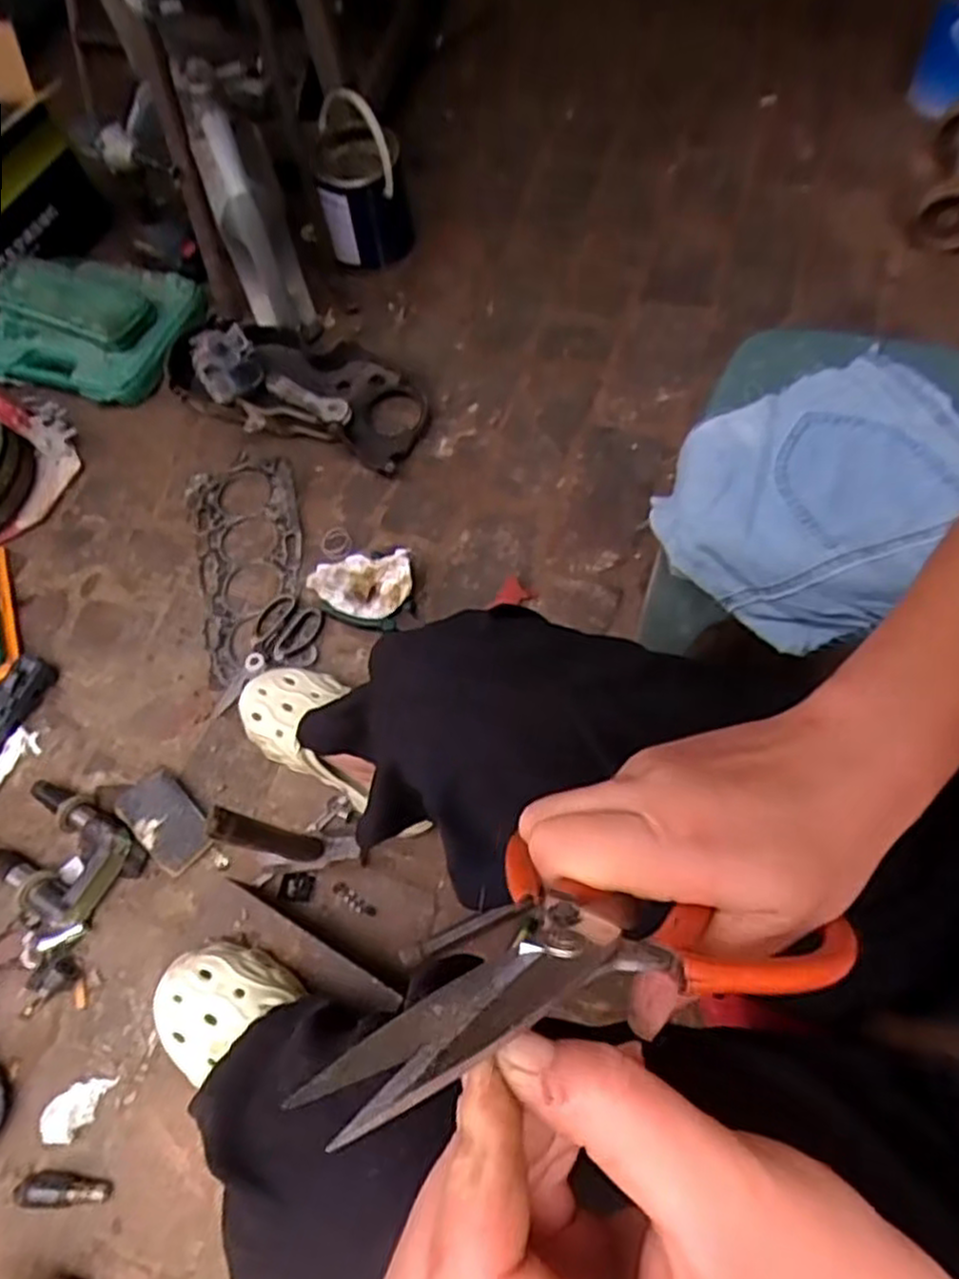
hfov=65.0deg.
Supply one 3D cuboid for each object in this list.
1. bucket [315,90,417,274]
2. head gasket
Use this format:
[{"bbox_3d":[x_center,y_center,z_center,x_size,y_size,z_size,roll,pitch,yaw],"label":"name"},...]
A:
[{"bbox_3d":[-0.177,-0.677,1.111,0.130,0.217,0.113,-12,62,2],"label":"bucket"},{"bbox_3d":[-0.298,-0.101,0.979,0.142,0.012,0.318,-17,65,-1],"label":"head gasket"}]

